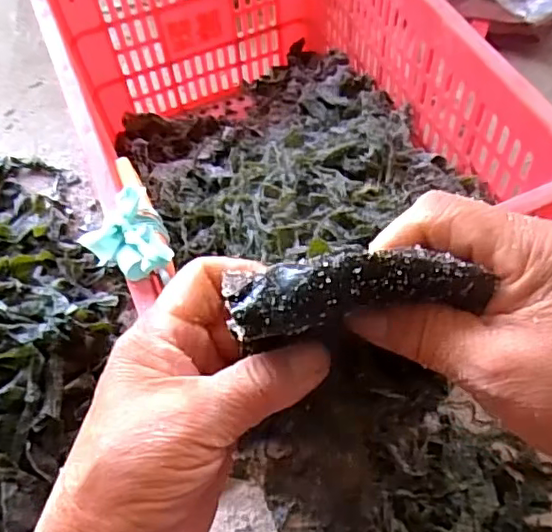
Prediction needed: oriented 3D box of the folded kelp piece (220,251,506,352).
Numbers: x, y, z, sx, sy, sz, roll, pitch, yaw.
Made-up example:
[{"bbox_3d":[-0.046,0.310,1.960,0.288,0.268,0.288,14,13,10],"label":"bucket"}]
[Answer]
[{"bbox_3d":[0.026,0.010,0.194,0.080,0.020,0.021,-8,59,-1],"label":"folded kelp piece"}]

